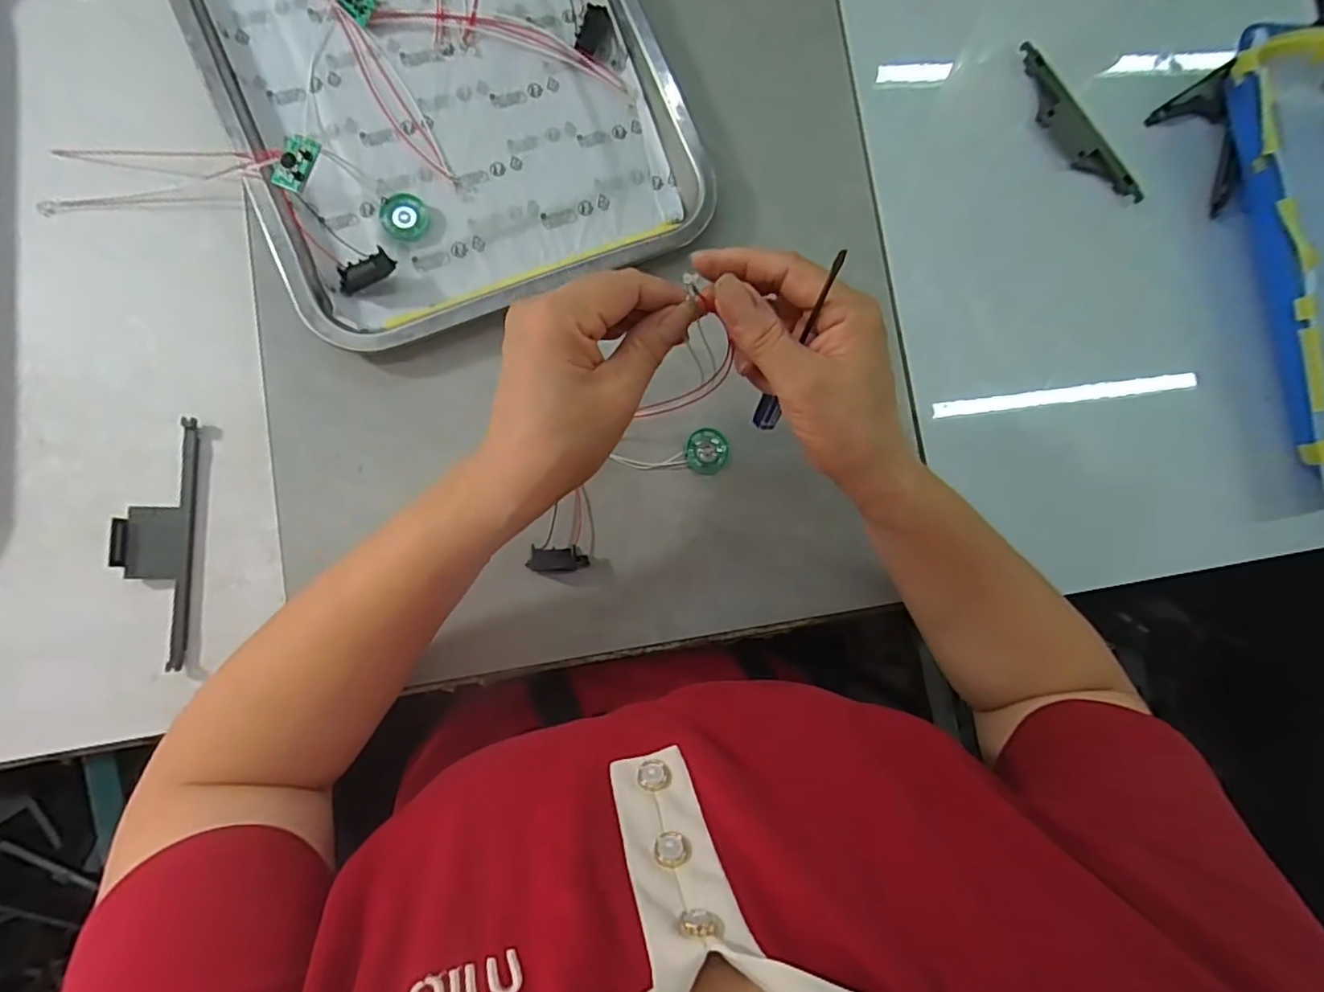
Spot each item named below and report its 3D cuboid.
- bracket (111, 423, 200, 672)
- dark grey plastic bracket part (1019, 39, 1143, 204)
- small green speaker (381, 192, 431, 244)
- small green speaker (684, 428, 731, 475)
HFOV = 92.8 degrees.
[{"bbox_3d":[-0.280,0.026,0.349,0.035,0.013,0.135,1,85,-8],"label":"bracket"},{"bbox_3d":[0.297,-0.265,0.454,0.031,0.009,0.134,-38,91,-9],"label":"dark grey plastic bracket part"},{"bbox_3d":[-0.158,-0.172,0.388,0.028,0.006,0.029,9,84,-7],"label":"small green speaker"},{"bbox_3d":[0.029,-0.028,0.396,0.028,0.005,0.028,1,85,-8],"label":"small green speaker"}]

